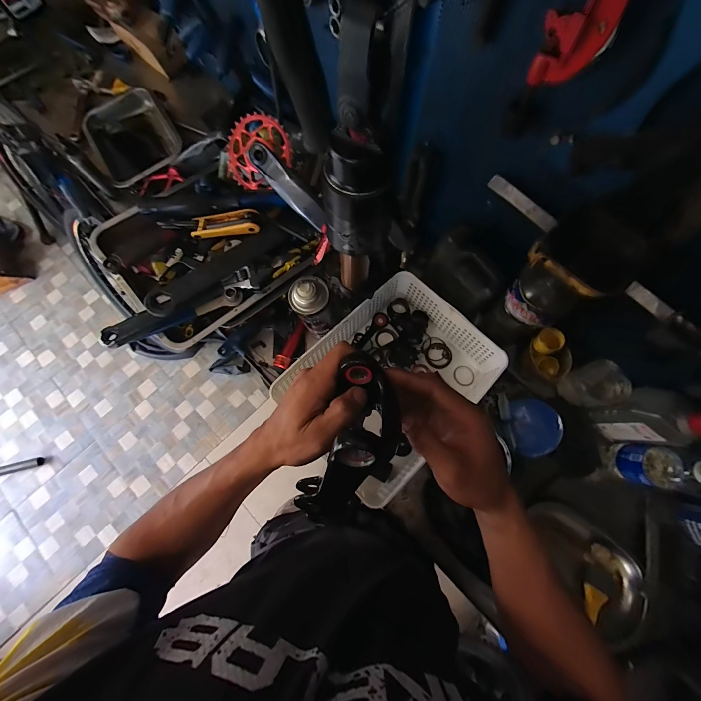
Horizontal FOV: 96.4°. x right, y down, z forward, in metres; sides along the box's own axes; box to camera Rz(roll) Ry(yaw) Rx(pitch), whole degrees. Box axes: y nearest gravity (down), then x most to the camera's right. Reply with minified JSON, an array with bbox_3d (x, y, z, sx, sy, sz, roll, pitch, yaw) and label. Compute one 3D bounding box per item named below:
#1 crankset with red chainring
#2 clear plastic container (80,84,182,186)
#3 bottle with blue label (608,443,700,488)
[{"bbox_3d":[-0.123,-0.313,0.571,0.219,0.062,0.109,45,80,-9],"label":"crankset with red chainring"},{"bbox_3d":[-0.520,-0.496,0.785,0.192,0.106,0.266,-34,77,-8],"label":"clear plastic container"},{"bbox_3d":[0.480,0.178,0.475,0.051,0.134,0.063,5,75,2],"label":"bottle with blue label"}]

